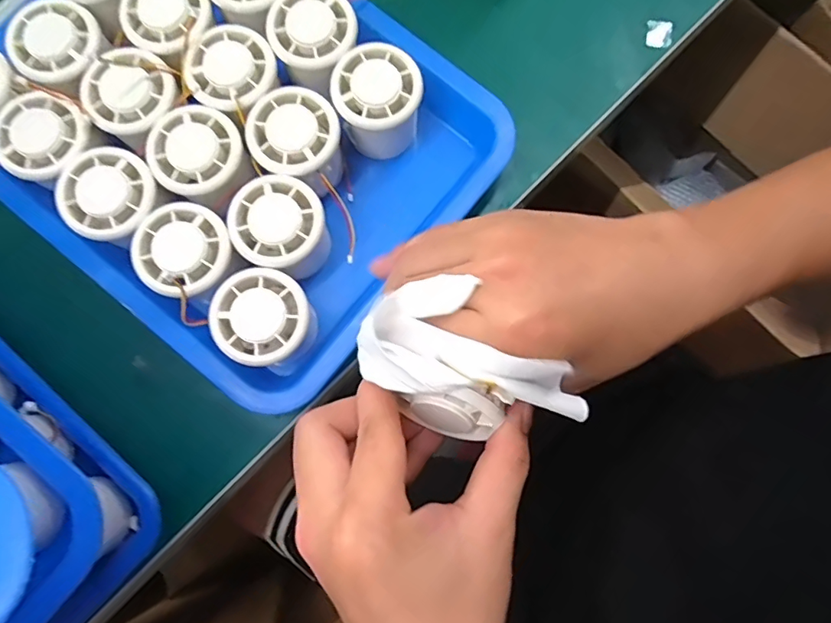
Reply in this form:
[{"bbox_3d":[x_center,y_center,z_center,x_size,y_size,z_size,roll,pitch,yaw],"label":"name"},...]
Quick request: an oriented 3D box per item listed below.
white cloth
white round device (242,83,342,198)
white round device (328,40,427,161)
[{"bbox_3d":[0.027,0.019,0.207,0.097,0.016,0.048,23,80,-2],"label":"white cloth"},{"bbox_3d":[-0.076,-0.109,0.339,0.056,0.048,0.054,0,80,0],"label":"white round device"},{"bbox_3d":[-0.024,-0.137,0.345,0.055,0.056,0.051,0,80,0],"label":"white round device"}]

